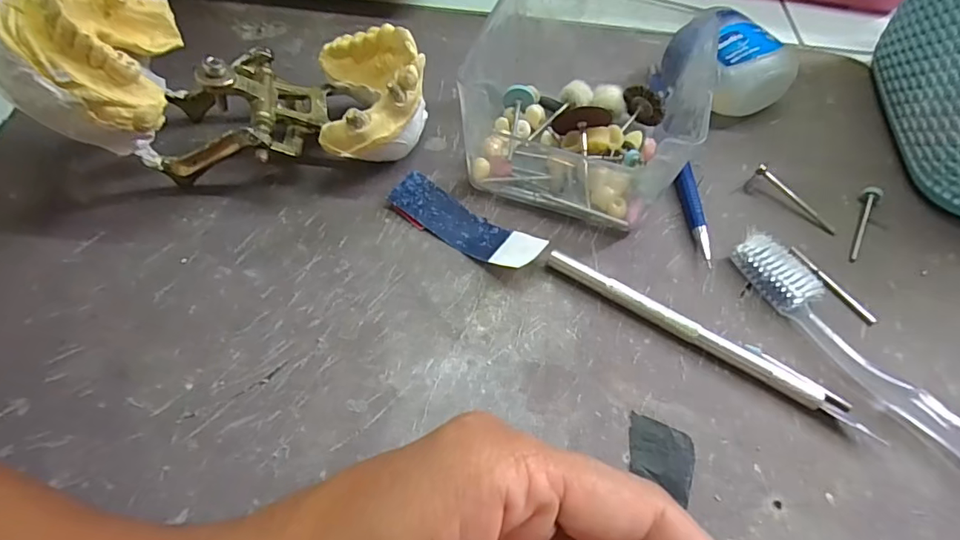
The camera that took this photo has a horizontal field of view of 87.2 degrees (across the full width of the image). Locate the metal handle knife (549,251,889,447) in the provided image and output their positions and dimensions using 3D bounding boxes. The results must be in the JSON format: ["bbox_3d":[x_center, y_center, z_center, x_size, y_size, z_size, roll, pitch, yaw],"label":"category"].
[{"bbox_3d":[0.090,0.027,0.201,0.136,0.009,0.010,29,60,15],"label":"metal handle knife"}]

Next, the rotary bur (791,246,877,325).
[{"bbox_3d":[0.155,0.006,0.222,0.005,0.004,0.044,-25,62,-19],"label":"rotary bur"}]

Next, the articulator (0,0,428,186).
[{"bbox_3d":[-0.099,-0.077,0.215,0.147,0.079,0.074,-1,57,-4],"label":"articulator"}]

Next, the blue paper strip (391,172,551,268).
[{"bbox_3d":[-0.007,-0.021,0.224,0.073,0.013,0.021,31,60,16],"label":"blue paper strip"}]

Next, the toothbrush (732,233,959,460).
[{"bbox_3d":[0.169,0.056,0.186,0.019,0.012,0.186,-28,63,-20],"label":"toothbrush"}]

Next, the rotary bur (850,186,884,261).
[{"bbox_3d":[0.184,-0.023,0.241,0.007,0.007,0.048,28,59,14],"label":"rotary bur"}]

